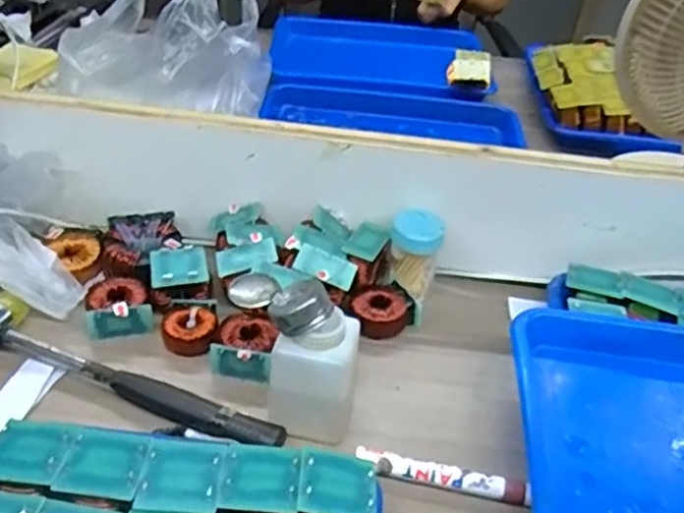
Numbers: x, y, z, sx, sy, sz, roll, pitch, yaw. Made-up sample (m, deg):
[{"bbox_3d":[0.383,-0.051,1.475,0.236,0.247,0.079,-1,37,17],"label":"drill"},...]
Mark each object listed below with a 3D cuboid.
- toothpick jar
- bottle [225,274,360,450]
[{"bbox_3d":[0.065,0.000,0.613,0.043,0.067,0.047,3,37,-3],"label":"toothpick jar"},{"bbox_3d":[-0.035,0.064,0.482,0.093,0.102,0.068,6,37,1],"label":"bottle"}]

